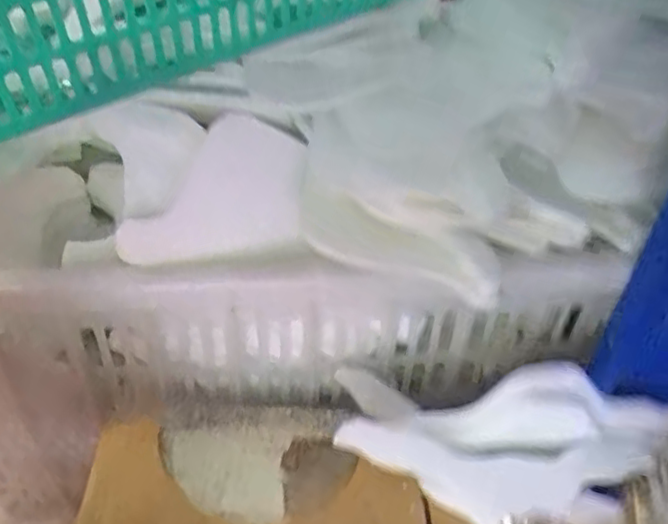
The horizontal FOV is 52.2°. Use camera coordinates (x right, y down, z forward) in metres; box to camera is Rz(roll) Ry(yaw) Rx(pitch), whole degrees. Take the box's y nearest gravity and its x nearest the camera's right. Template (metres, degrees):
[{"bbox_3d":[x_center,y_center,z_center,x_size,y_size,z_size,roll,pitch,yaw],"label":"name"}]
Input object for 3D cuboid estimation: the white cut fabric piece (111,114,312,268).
[{"bbox_3d":[-0.112,-0.059,0.581,0.187,0.105,0.013,-7,12,23],"label":"white cut fabric piece"}]

